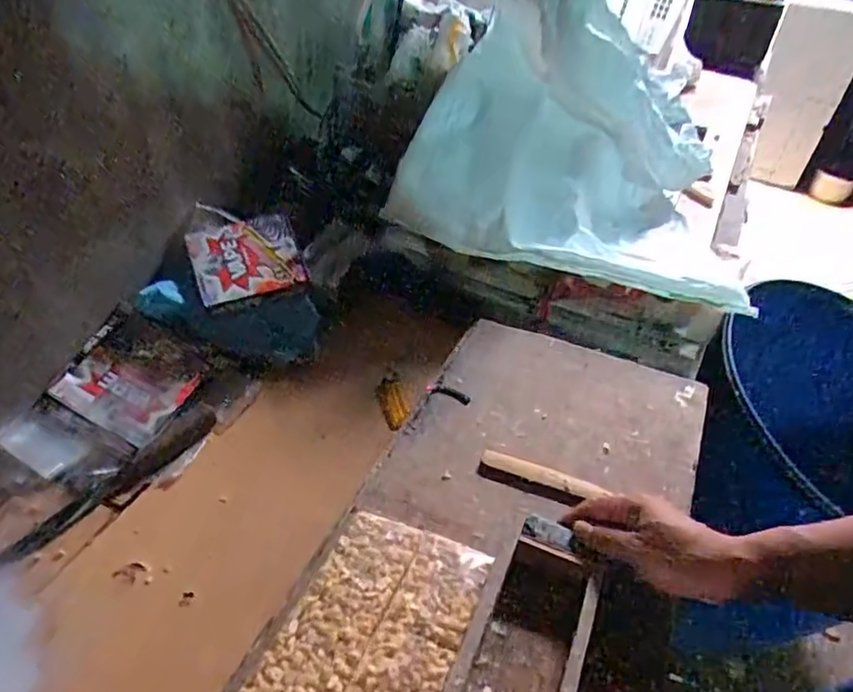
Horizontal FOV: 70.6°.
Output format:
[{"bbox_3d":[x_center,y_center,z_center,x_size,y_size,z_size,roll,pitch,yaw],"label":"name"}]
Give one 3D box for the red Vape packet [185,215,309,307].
[{"bbox_3d":[-0.243,-0.122,0.812,0.135,0.022,0.132,-15,63,-19],"label":"red Vape packet"}]

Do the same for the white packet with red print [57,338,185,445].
[{"bbox_3d":[-0.360,0.034,0.740,0.141,0.026,0.137,28,58,5],"label":"white packet with red print"}]

